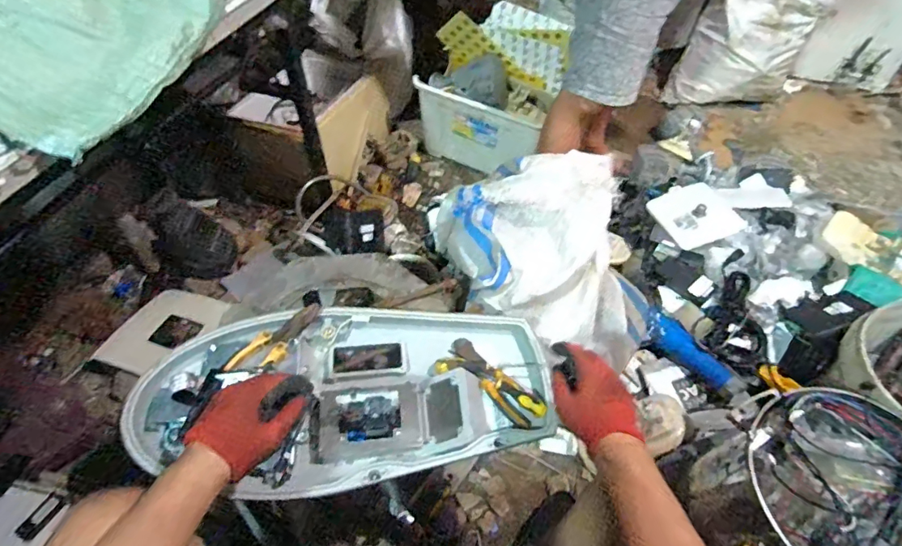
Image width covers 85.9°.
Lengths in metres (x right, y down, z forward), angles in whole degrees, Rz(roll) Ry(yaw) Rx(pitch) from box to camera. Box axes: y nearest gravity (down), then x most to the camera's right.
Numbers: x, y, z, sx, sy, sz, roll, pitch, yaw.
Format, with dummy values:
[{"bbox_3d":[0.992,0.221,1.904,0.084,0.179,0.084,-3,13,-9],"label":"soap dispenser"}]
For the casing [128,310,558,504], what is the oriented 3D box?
[{"bbox_3d":[-0.145,0.164,0.707,0.582,0.090,0.273,0,51,-8],"label":"casing"}]

